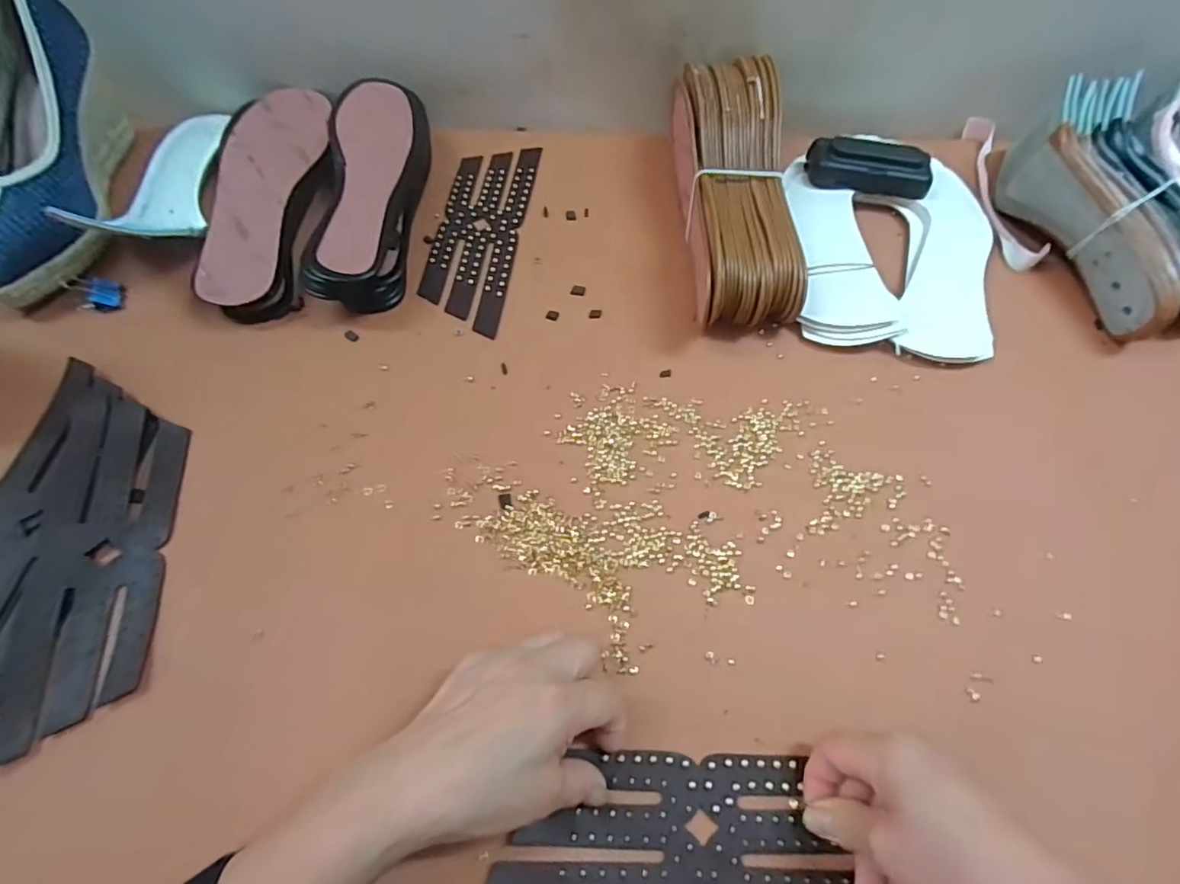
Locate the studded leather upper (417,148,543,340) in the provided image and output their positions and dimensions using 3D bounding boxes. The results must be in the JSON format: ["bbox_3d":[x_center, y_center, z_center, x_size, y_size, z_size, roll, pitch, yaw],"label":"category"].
[{"bbox_3d":[-0.094,-0.183,0.490,0.068,0.005,0.210,9,64,-2],"label":"studded leather upper"}]

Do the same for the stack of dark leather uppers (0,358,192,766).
[{"bbox_3d":[-0.310,0.061,0.342,0.123,0.023,0.218,5,66,2],"label":"stack of dark leather uppers"}]

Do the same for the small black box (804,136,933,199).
[{"bbox_3d":[0.252,-0.248,0.510,0.106,0.019,0.047,13,62,4],"label":"small black box"}]

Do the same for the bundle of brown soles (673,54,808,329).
[{"bbox_3d":[0.117,-0.206,0.466,0.081,0.079,0.238,0,62,-3],"label":"bundle of brown soles"}]

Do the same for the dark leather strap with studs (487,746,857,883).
[{"bbox_3d":[0.041,0.203,0.293,0.180,0.012,0.074,-2,66,-5],"label":"dark leather strap with studs"}]

